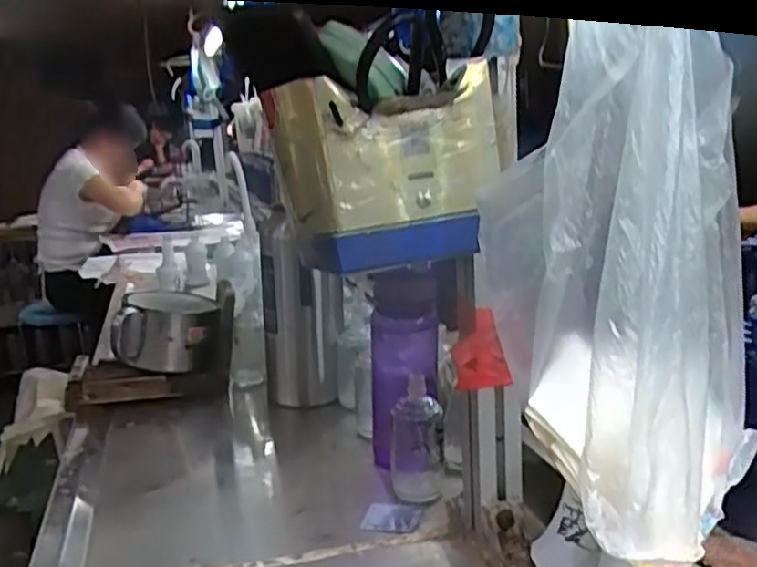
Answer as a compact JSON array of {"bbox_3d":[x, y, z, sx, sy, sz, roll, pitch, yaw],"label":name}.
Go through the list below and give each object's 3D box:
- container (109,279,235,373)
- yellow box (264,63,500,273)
[{"bbox_3d":[-0.292,0.067,1.048,0.166,0.104,0.133,-7,13,-16],"label":"container"},{"bbox_3d":[-0.004,-0.087,0.577,0.144,0.139,0.136,-8,13,-22],"label":"yellow box"}]

